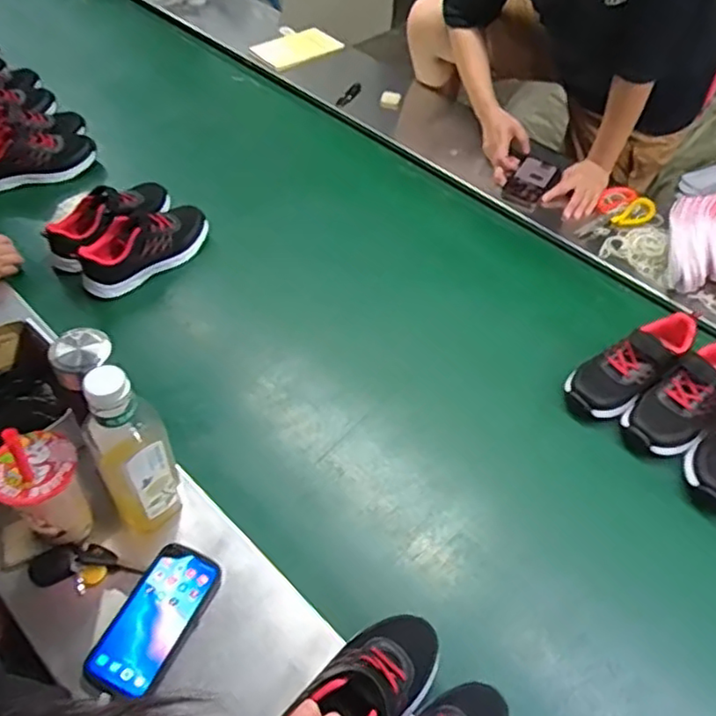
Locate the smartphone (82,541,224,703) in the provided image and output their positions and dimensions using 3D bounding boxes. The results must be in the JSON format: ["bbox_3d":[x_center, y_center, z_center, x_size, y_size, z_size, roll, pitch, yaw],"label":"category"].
[{"bbox_3d":[-0.222,0.290,0.703,0.081,0.013,0.162,28,59,7],"label":"smartphone"}]

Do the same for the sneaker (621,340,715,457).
[{"bbox_3d":[0.475,0.050,0.908,0.226,0.082,0.097,-33,62,-26],"label":"sneaker"}]

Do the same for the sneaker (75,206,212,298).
[{"bbox_3d":[-0.365,-0.195,1.082,0.083,0.106,0.234,36,58,21],"label":"sneaker"}]

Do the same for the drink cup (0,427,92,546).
[{"bbox_3d":[-0.349,0.134,0.695,0.084,0.202,0.081,2,52,-3],"label":"drink cup"}]

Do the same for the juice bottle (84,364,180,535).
[{"bbox_3d":[-0.256,0.109,0.714,0.075,0.260,0.087,-24,58,-21],"label":"juice bottle"}]

